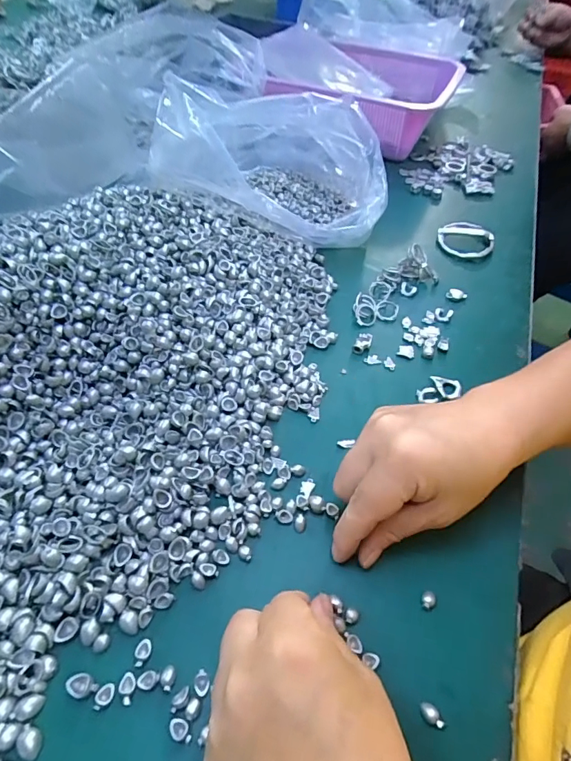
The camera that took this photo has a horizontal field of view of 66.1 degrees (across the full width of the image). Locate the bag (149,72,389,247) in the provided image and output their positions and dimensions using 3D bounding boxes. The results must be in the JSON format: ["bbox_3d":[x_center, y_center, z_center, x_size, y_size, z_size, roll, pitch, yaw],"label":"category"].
[{"bbox_3d":[-0.004,-0.240,0.460,0.216,0.123,0.170,9,51,2],"label":"bag"}]

